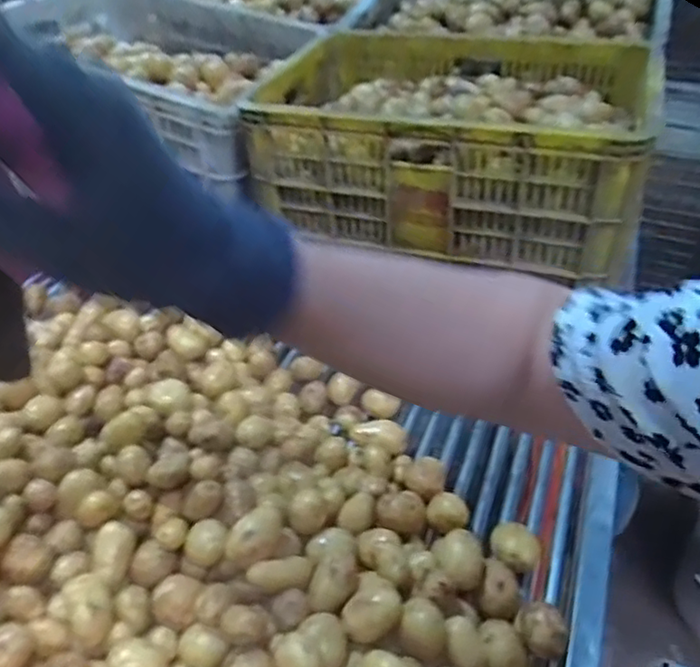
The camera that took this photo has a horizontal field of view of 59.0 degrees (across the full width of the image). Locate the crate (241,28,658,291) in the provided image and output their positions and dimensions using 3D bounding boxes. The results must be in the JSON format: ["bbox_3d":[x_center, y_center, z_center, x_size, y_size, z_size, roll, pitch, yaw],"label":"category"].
[{"bbox_3d":[0.154,-0.310,0.953,0.505,0.198,0.438,11,38,15],"label":"crate"}]

